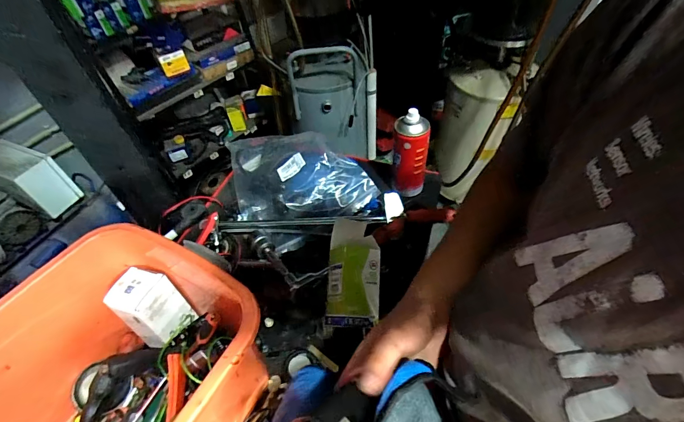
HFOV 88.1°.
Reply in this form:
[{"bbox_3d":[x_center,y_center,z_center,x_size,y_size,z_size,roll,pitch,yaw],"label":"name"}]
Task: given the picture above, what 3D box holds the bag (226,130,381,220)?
[{"bbox_3d":[-0.094,-0.095,0.710,0.255,0.086,0.266,-18,51,-10],"label":"bag"}]

